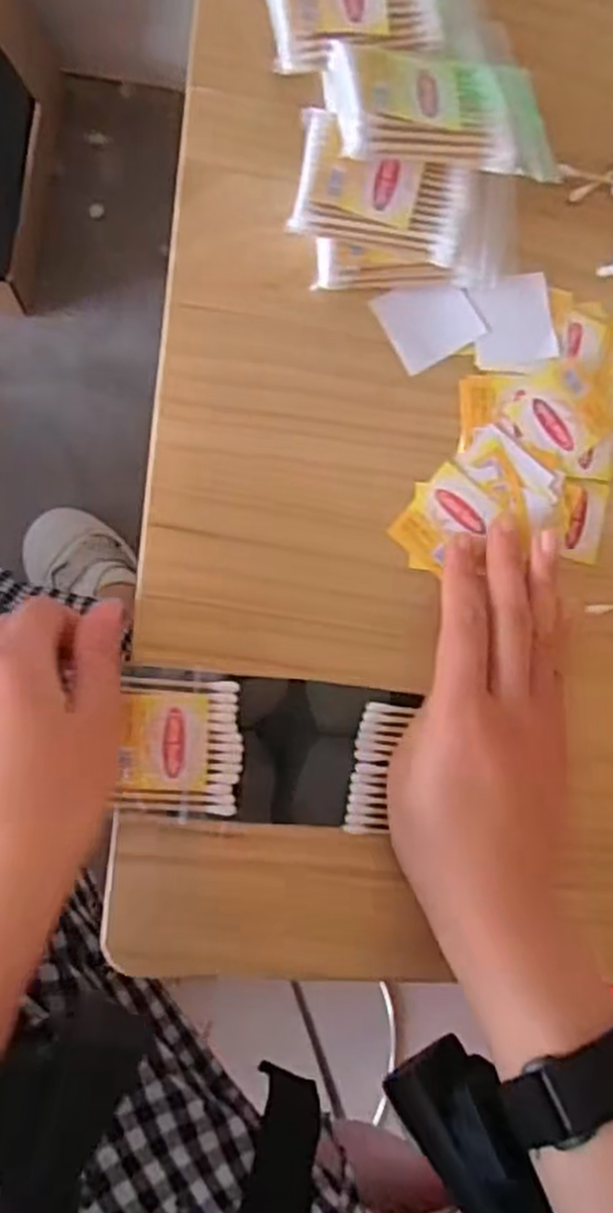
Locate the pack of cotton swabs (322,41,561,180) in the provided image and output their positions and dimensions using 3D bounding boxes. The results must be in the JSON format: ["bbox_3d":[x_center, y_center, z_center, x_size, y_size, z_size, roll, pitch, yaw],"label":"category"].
[{"bbox_3d":[0.058,-0.210,0.332,0.096,0.013,0.058,-3,74,-15],"label":"pack of cotton swabs"}]

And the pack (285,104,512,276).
[{"bbox_3d":[0.047,-0.175,0.338,0.101,0.015,0.049,9,89,-14],"label":"pack"}]

